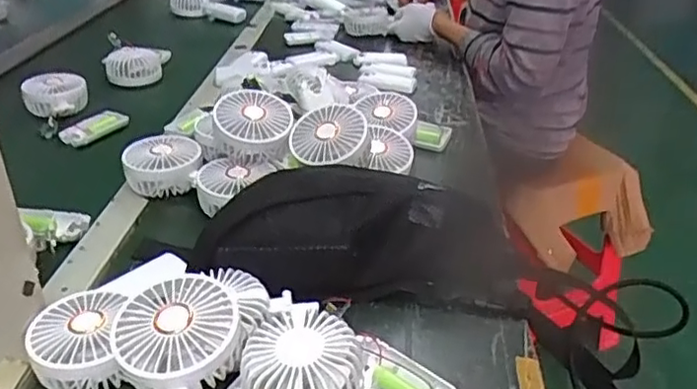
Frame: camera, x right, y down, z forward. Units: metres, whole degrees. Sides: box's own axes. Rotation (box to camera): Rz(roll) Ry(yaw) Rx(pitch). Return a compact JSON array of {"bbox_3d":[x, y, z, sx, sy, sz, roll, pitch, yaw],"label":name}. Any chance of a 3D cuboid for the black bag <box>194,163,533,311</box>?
[{"bbox_3d":[0.008,0.030,0.598,0.297,0.084,0.146,2,31,0],"label":"black bag"}]

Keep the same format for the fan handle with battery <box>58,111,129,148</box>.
[{"bbox_3d":[-0.352,-0.094,0.876,0.044,0.014,0.090,22,36,30],"label":"fan handle with battery"}]

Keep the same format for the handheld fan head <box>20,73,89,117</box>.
[{"bbox_3d":[-0.432,-0.146,0.928,0.091,0.046,0.092,-12,33,-23],"label":"handheld fan head"}]

